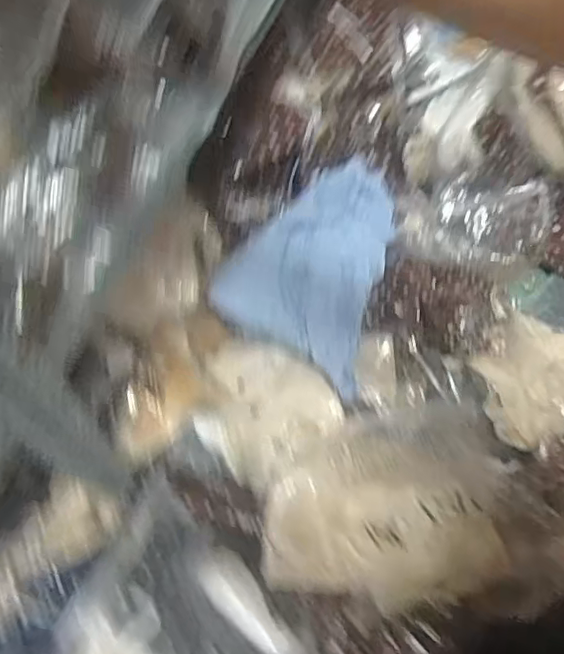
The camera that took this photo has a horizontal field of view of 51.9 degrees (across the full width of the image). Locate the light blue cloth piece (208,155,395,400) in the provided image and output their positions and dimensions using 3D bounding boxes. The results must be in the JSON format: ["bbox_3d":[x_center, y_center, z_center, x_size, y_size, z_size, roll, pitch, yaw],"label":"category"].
[{"bbox_3d":[0.081,-0.112,0.944,0.246,0.057,0.354,37,66,-7],"label":"light blue cloth piece"}]

